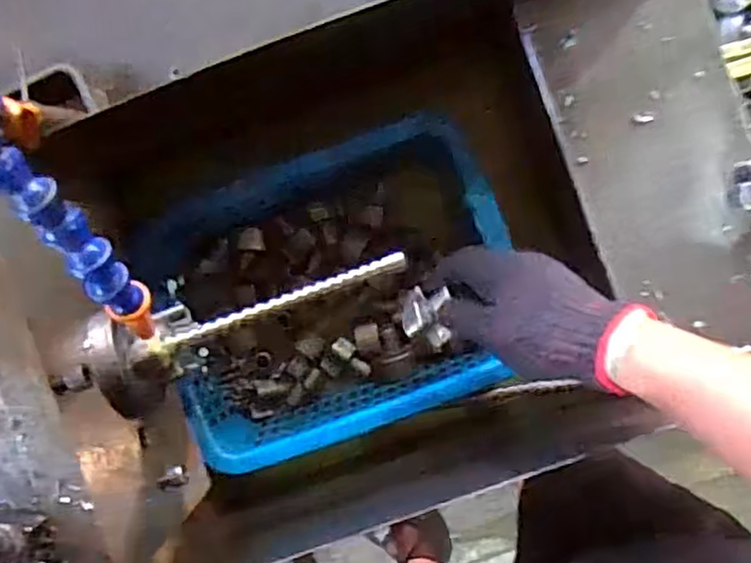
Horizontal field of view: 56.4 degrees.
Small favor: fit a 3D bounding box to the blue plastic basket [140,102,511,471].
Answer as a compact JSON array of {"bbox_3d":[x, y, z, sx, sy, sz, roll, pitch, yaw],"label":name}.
[{"bbox_3d":[-0.032,0.005,0.681,0.328,0.107,0.261,-21,91,1],"label":"blue plastic basket"}]

